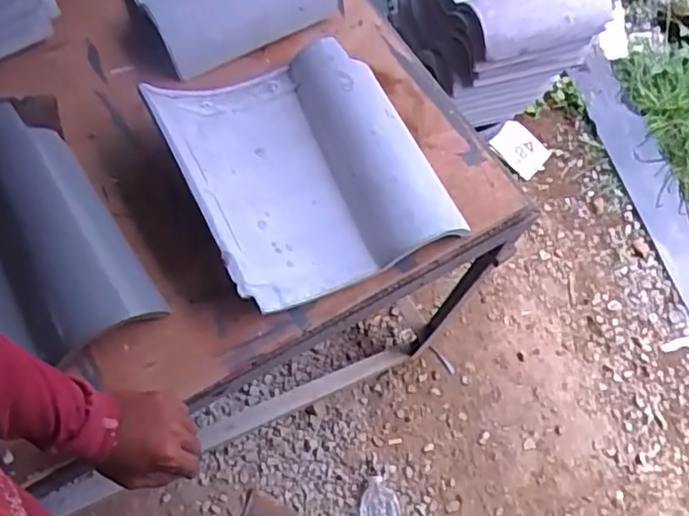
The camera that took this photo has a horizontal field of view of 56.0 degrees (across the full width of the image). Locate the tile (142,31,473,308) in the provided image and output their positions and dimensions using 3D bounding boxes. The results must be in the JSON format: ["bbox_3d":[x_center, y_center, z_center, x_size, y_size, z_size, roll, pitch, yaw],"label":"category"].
[{"bbox_3d":[-0.050,-0.121,0.822,0.297,0.061,0.323,-23,68,-13],"label":"tile"}]

